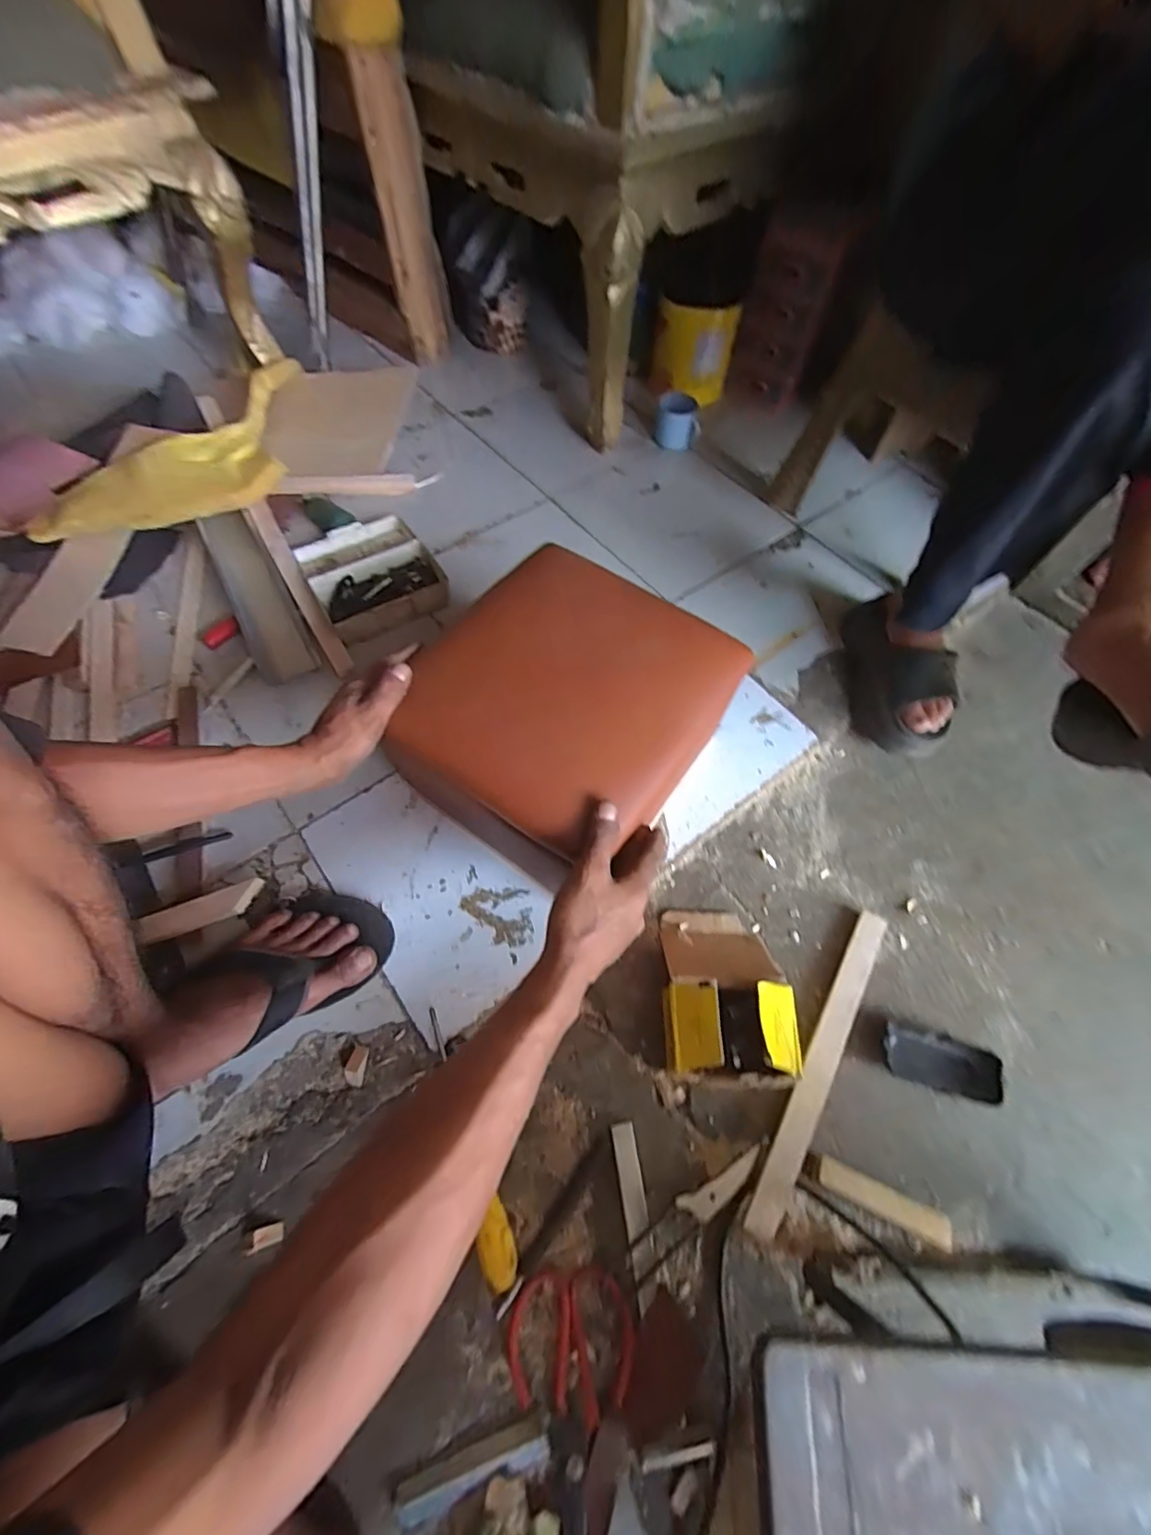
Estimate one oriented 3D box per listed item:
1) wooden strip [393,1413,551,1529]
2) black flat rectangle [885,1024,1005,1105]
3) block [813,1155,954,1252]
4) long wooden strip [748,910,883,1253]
[{"bbox_3d":[-0.076,0.523,0.400,0.114,0.010,0.025,-15,64,-10],"label":"wooden strip"},{"bbox_3d":[0.361,0.294,0.537,0.104,0.026,0.050,12,63,3],"label":"black flat rectangle"},{"bbox_3d":[0.271,0.385,0.480,0.120,0.021,0.027,23,64,9],"label":"block"},{"bbox_3d":[0.244,0.284,0.534,0.030,0.017,0.321,31,65,12],"label":"long wooden strip"}]

